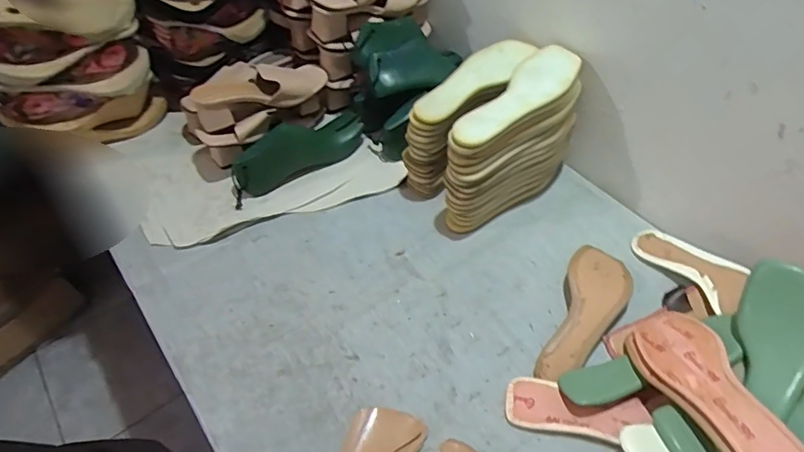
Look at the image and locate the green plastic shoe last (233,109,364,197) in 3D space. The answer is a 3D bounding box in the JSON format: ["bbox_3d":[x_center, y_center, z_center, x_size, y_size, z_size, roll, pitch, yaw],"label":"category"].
[{"bbox_3d":[-0.176,-0.135,0.889,0.237,0.083,0.069,-31,56,-20],"label":"green plastic shoe last"}]

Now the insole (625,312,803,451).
[{"bbox_3d":[0.336,0.179,0.573,0.089,0.042,0.241,-10,31,-4],"label":"insole"}]

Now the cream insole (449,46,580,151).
[{"bbox_3d":[0.165,-0.177,0.709,0.077,0.019,0.227,31,64,26],"label":"cream insole"}]

